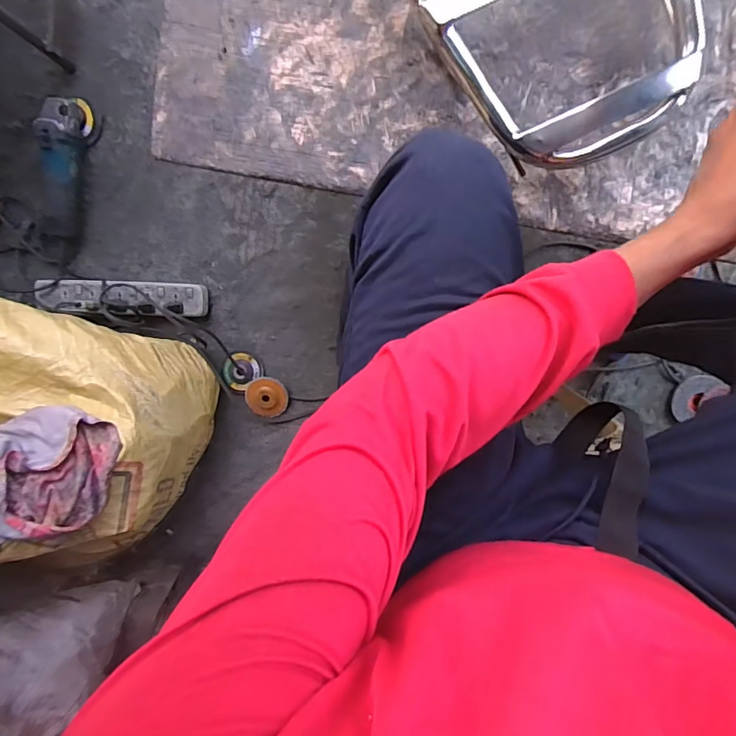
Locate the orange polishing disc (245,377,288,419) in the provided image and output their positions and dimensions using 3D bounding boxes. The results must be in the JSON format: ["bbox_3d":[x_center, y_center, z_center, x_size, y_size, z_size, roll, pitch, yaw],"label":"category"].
[{"bbox_3d":[-0.204,0.060,0.946,0.083,0.015,0.081,1,97,5],"label":"orange polishing disc"}]

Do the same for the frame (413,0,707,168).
[{"bbox_3d":[0.150,-0.372,0.417,0.282,0.051,0.371,-25,94,7],"label":"frame"}]

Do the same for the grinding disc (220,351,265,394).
[{"bbox_3d":[-0.254,0.005,0.941,0.085,0.017,0.073,-41,96,4],"label":"grinding disc"}]

